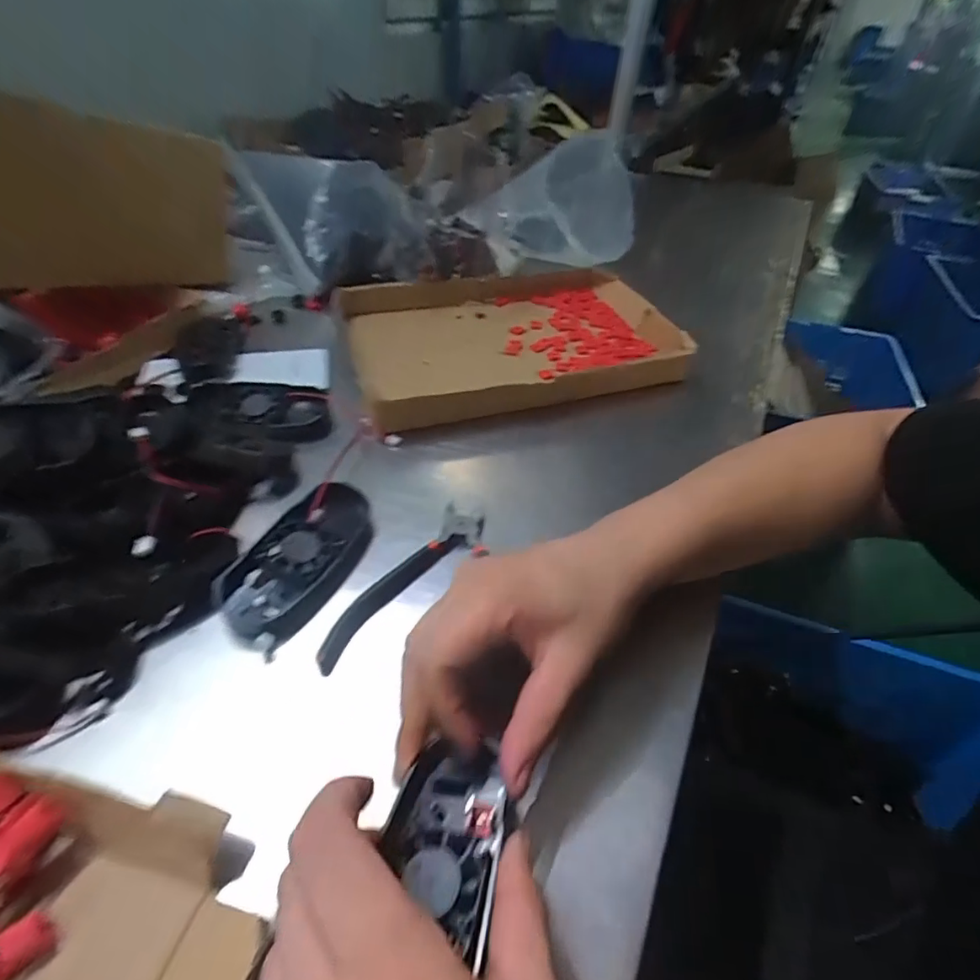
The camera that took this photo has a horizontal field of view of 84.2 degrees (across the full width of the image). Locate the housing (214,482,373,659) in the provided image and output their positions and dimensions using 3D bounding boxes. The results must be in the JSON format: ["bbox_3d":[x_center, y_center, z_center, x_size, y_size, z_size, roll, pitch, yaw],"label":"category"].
[{"bbox_3d":[-0.117,0.042,0.342,0.056,0.020,0.115,23,46,19],"label":"housing"}]

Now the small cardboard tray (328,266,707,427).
[{"bbox_3d":[0.021,-0.161,0.558,0.318,0.036,0.235,-13,45,-17],"label":"small cardboard tray"}]

